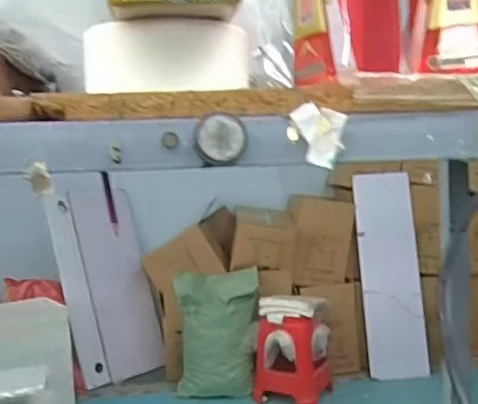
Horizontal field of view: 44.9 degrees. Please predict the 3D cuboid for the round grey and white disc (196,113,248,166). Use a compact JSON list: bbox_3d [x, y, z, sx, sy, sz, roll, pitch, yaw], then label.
[{"bbox_3d":[-0.010,-0.037,0.340,0.029,0.028,0.009,-3,3,-9],"label":"round grey and white disc"}]

